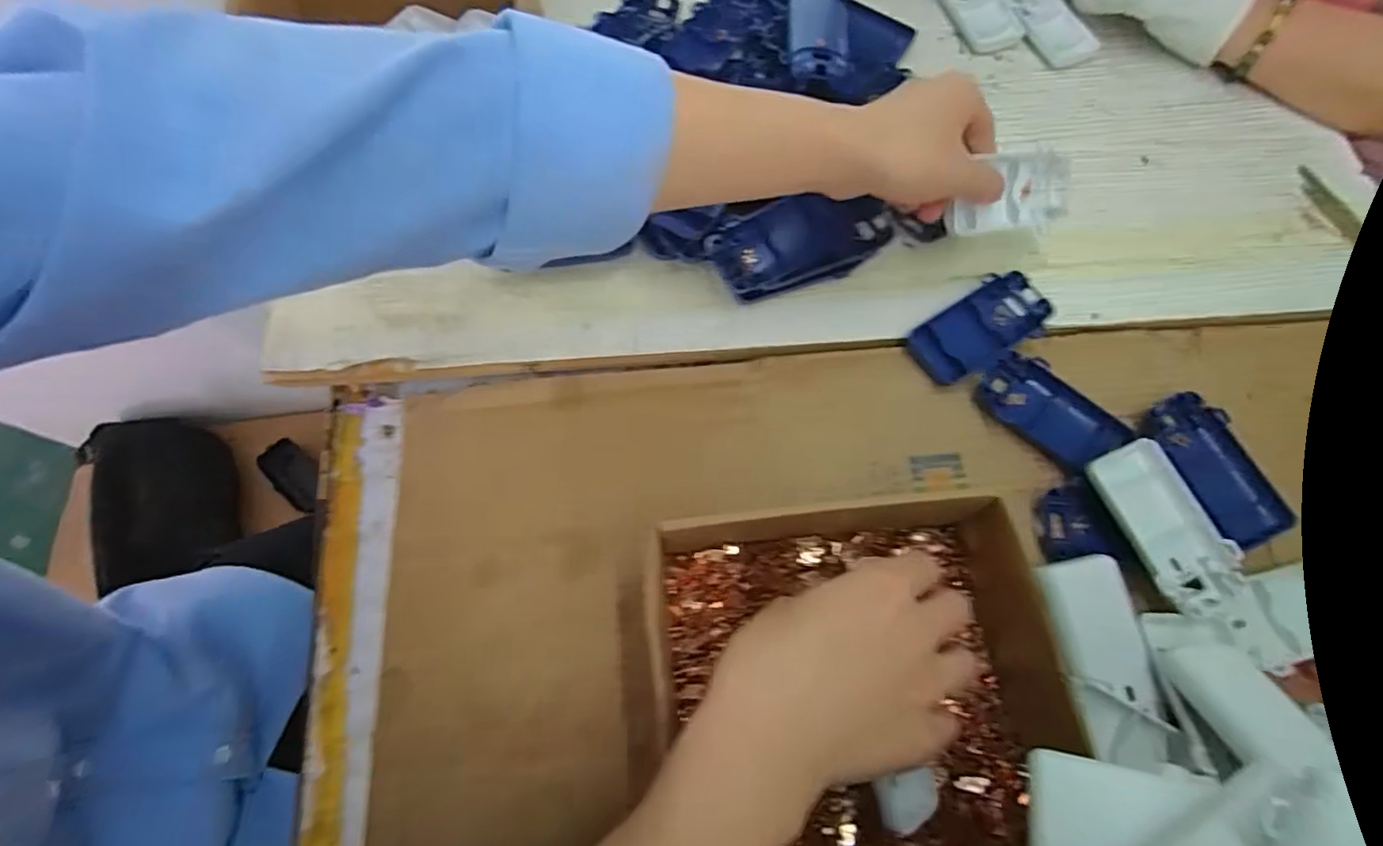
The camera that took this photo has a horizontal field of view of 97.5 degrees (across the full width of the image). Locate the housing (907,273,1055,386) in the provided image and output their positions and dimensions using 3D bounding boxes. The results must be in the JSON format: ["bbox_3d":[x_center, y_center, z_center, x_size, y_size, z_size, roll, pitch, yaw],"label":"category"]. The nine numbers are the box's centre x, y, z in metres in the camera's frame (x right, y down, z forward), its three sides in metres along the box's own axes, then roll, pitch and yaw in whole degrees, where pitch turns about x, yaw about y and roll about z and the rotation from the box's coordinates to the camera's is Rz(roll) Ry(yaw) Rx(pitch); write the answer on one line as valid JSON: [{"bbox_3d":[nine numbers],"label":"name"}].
[{"bbox_3d":[0.192,-0.062,0.405,0.094,0.016,0.049,-35,72,-13],"label":"housing"}]

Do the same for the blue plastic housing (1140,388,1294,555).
[{"bbox_3d":[0.319,0.028,0.371,0.046,0.015,0.093,-18,69,-6],"label":"blue plastic housing"}]

